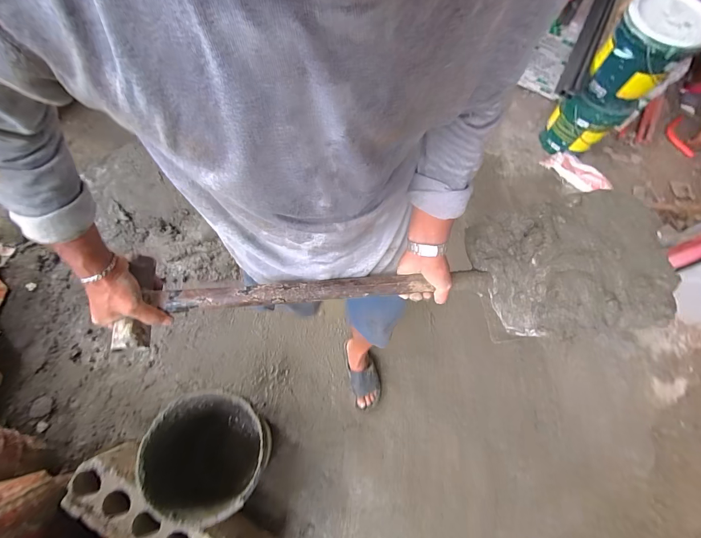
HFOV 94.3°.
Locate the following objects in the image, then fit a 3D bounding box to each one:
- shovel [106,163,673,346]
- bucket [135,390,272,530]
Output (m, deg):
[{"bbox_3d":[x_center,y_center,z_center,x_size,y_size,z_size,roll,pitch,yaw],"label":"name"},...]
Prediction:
[{"bbox_3d":[0.078,0.016,0.550,0.822,0.111,0.220,-4,68,-1],"label":"shovel"},{"bbox_3d":[-0.396,0.538,0.971,0.315,0.346,0.291,0,68,0],"label":"bucket"}]

